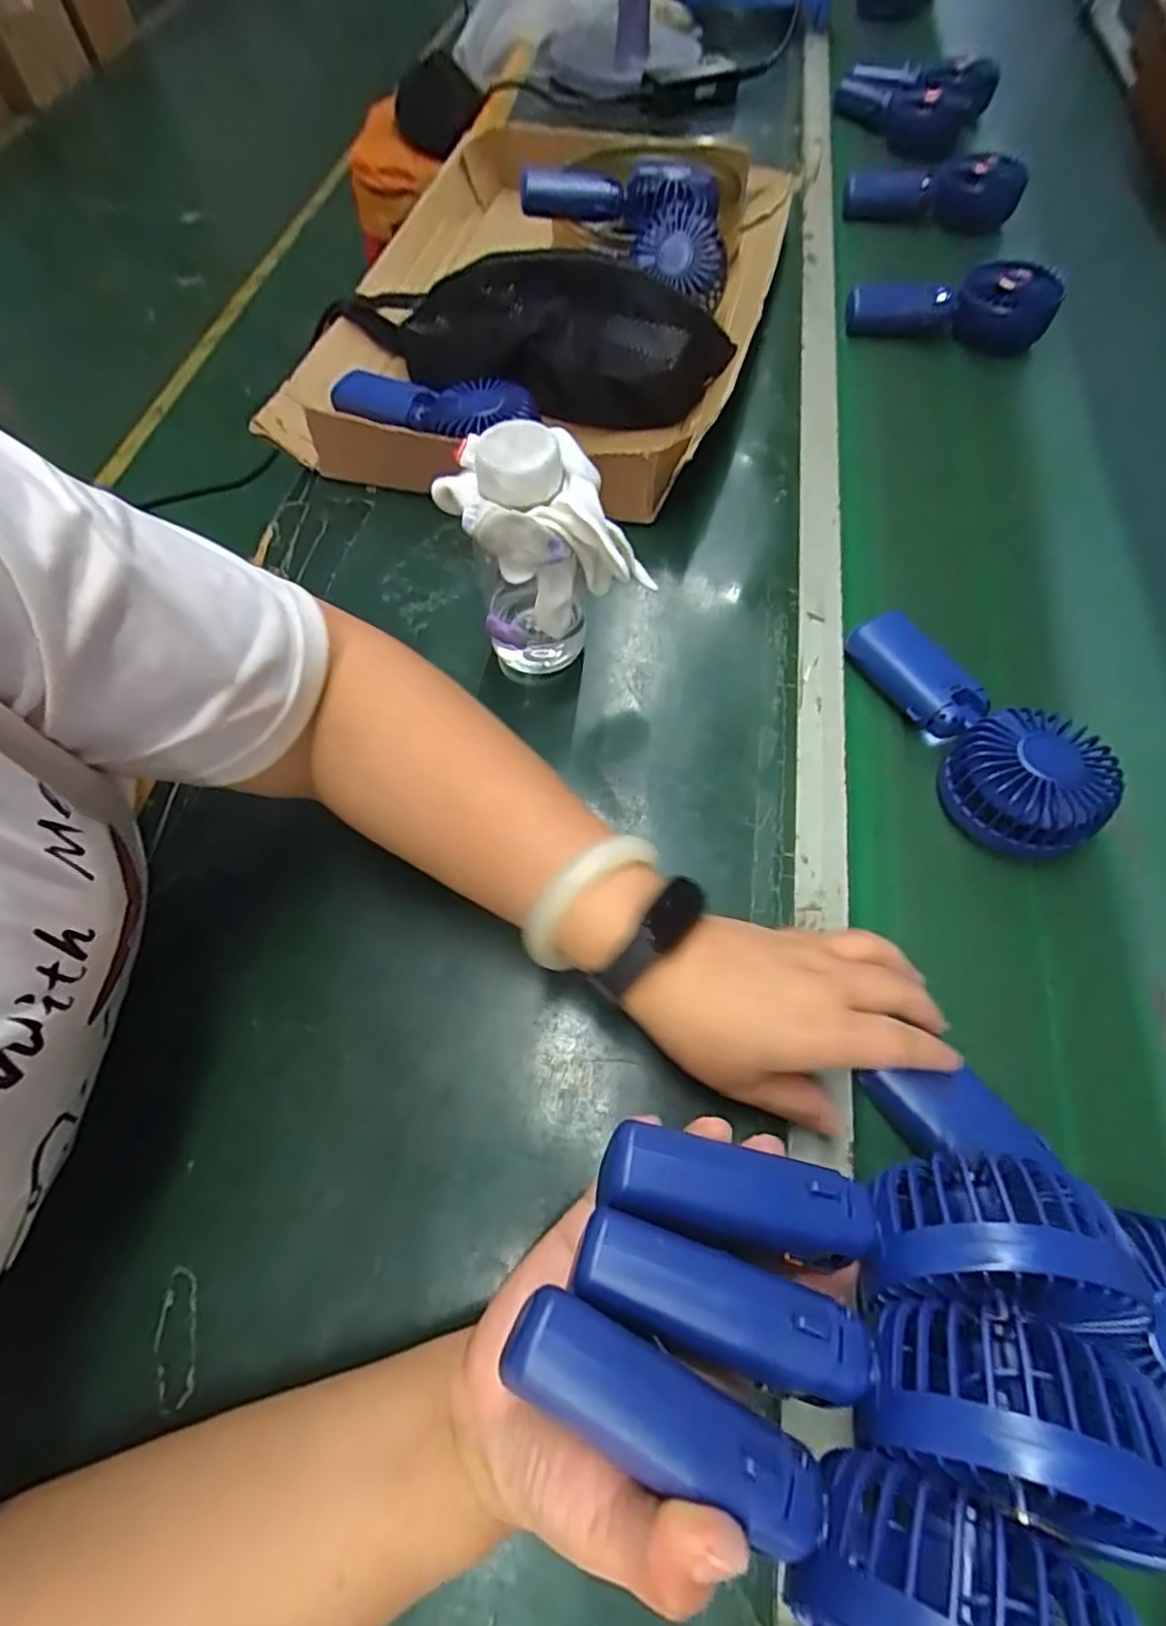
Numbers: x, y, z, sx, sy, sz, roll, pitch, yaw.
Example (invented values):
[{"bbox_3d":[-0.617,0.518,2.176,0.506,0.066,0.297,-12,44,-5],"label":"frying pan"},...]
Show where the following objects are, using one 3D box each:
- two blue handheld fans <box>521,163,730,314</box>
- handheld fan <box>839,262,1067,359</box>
[{"bbox_3d":[0.050,-0.538,0.617,0.192,0.061,0.097,35,68,18],"label":"two blue handheld fans"},{"bbox_3d":[0.352,-0.493,0.649,0.188,0.054,0.061,5,63,0],"label":"handheld fan"}]

